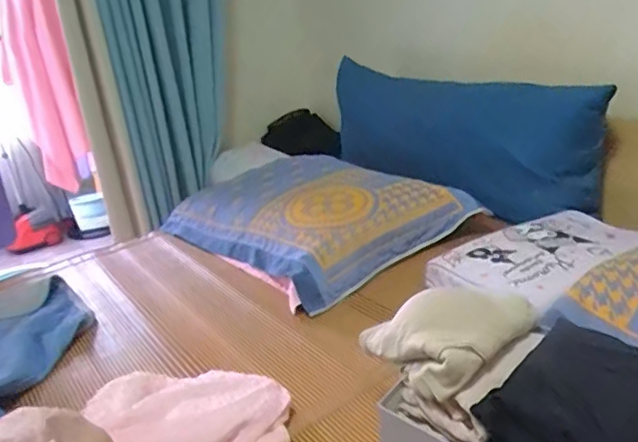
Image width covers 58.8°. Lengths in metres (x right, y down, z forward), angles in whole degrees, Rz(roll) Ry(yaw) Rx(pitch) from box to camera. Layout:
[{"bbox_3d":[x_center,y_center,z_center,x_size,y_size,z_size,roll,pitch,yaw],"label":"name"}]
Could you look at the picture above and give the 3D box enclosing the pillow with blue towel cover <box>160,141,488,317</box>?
[{"bbox_3d":[-0.041,-0.034,1.368,0.461,0.123,0.684,-21,24,-30],"label":"pillow with blue towel cover"}]

